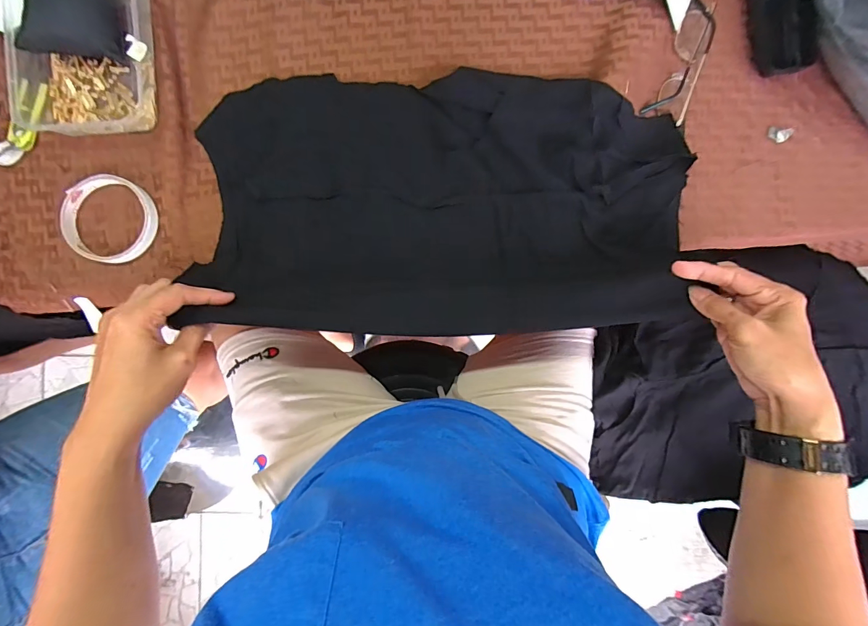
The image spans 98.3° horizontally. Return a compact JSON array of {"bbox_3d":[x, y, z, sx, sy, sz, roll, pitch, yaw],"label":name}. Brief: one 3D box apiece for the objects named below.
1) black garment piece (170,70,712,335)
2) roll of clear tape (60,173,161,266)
[{"bbox_3d":[0.019,-0.111,0.385,0.480,0.036,0.256,0,90,-3],"label":"black garment piece"},{"bbox_3d":[-0.319,-0.092,0.369,0.085,0.015,0.082,31,88,-2],"label":"roll of clear tape"}]

